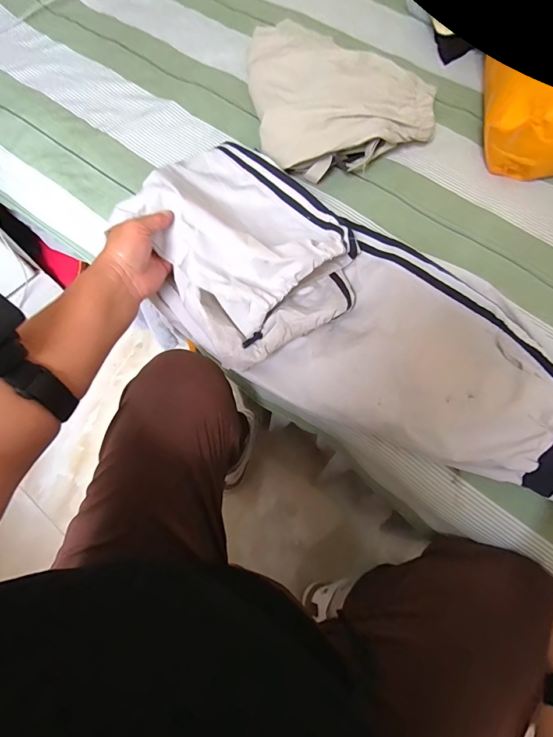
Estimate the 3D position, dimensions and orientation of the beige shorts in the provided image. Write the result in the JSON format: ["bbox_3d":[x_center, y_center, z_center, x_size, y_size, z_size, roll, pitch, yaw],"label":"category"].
[{"bbox_3d":[0.085,-0.411,0.543,0.235,0.084,0.271,-9,70,-3],"label":"beige shorts"}]

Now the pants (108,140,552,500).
[{"bbox_3d":[0.079,-0.069,0.422,0.530,0.097,0.242,34,73,8],"label":"pants"}]

